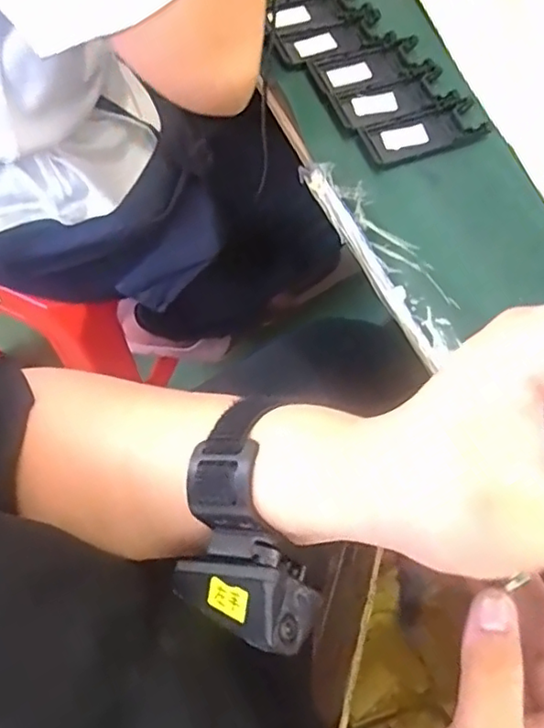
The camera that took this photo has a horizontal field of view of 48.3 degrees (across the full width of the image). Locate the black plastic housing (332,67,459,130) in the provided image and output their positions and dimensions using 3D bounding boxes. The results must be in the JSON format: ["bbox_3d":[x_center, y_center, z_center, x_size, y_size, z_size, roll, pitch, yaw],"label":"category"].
[{"bbox_3d":[0.101,-0.216,0.498,0.098,0.005,0.038,-17,70,-8],"label":"black plastic housing"}]

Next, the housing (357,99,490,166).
[{"bbox_3d":[0.122,-0.186,0.488,0.097,0.005,0.039,-16,70,-7],"label":"housing"}]

